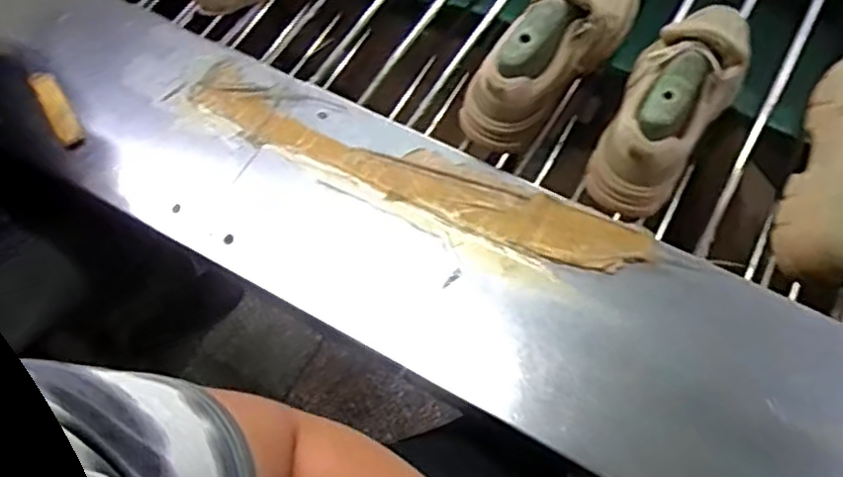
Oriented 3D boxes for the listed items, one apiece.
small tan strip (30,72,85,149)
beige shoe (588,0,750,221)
[{"bbox_3d":[-0.430,-0.156,0.796,0.027,0.023,0.127,-33,65,-12],"label":"small tan strip"},{"bbox_3d":[0.278,-0.148,0.734,0.089,0.139,0.242,33,70,19],"label":"beige shoe"}]

